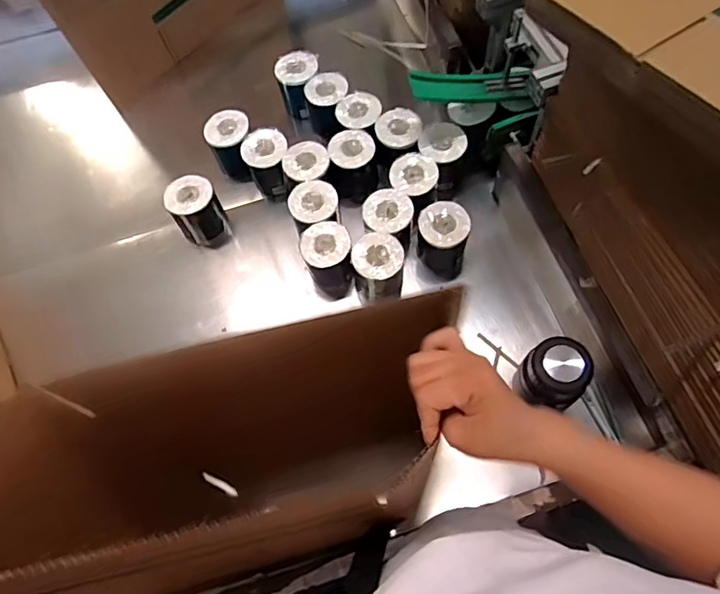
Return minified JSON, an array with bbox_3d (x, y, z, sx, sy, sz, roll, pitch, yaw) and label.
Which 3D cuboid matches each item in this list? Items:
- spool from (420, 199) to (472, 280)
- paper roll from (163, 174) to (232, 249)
[{"bbox_3d":[0.160,-0.108,1.020,0.091,0.131,0.097,-1,67,2],"label":"spool"},{"bbox_3d":[-0.328,-0.169,1.081,0.097,0.130,0.102,-1,67,2],"label":"paper roll"}]

